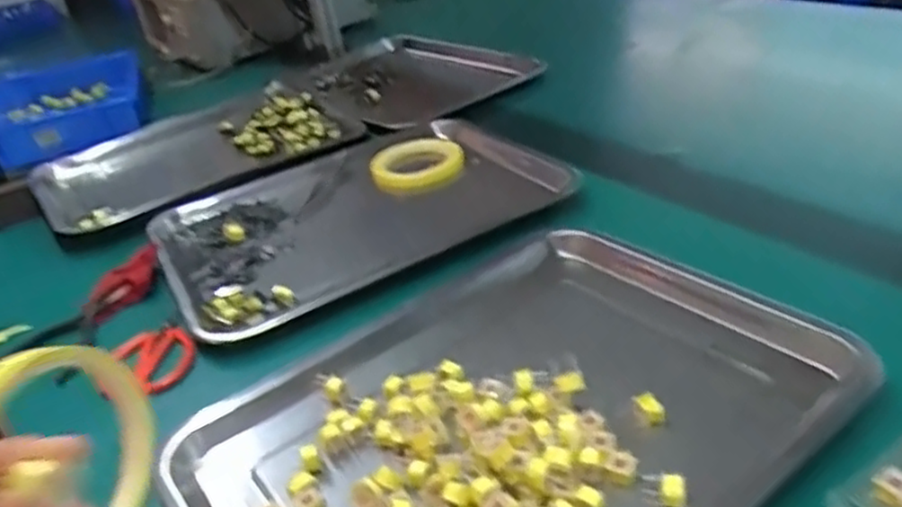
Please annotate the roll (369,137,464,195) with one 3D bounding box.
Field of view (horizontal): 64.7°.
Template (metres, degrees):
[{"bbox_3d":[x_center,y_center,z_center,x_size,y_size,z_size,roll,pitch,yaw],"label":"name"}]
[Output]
[{"bbox_3d":[-0.040,-0.105,0.838,0.104,0.019,0.091,-11,46,-4],"label":"roll"}]

